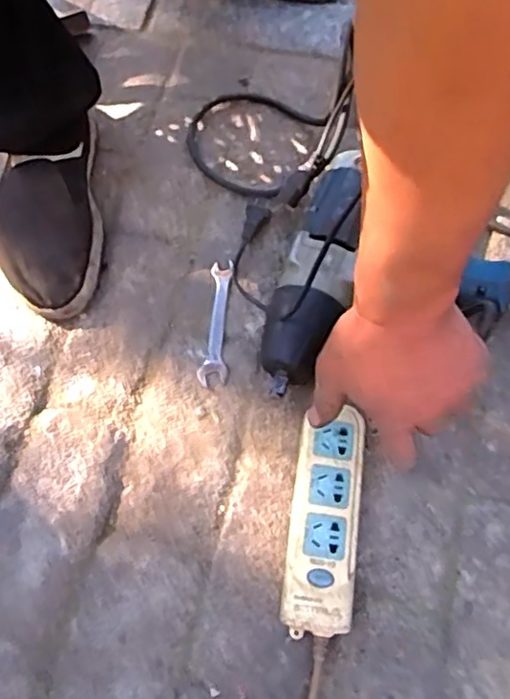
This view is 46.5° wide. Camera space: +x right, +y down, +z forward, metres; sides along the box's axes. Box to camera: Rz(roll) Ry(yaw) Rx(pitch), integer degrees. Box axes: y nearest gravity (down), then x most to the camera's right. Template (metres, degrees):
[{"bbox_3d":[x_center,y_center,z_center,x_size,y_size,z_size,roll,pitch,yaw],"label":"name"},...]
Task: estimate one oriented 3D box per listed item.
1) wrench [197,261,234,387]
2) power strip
[{"bbox_3d":[-0.039,-0.029,0.593,0.026,0.010,0.132,2,66,3],"label":"wrench"},{"bbox_3d":[0.057,0.143,0.497,0.056,0.031,0.173,8,66,6],"label":"power strip"}]

